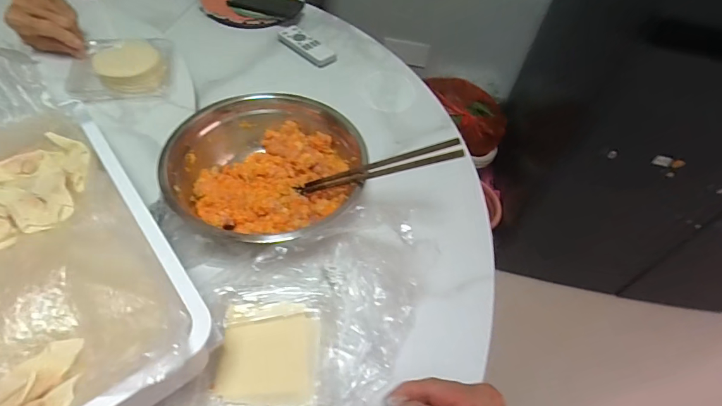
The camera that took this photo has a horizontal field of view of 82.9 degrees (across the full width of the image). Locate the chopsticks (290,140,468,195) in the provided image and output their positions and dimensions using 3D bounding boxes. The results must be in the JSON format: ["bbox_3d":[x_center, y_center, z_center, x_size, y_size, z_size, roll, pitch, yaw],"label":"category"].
[{"bbox_3d":[0.016,-0.038,0.466,0.199,0.010,0.028,-13,47,25],"label":"chopsticks"}]

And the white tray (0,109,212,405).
[{"bbox_3d":[-0.317,0.061,0.352,0.259,0.070,0.359,-29,61,-26],"label":"white tray"}]

